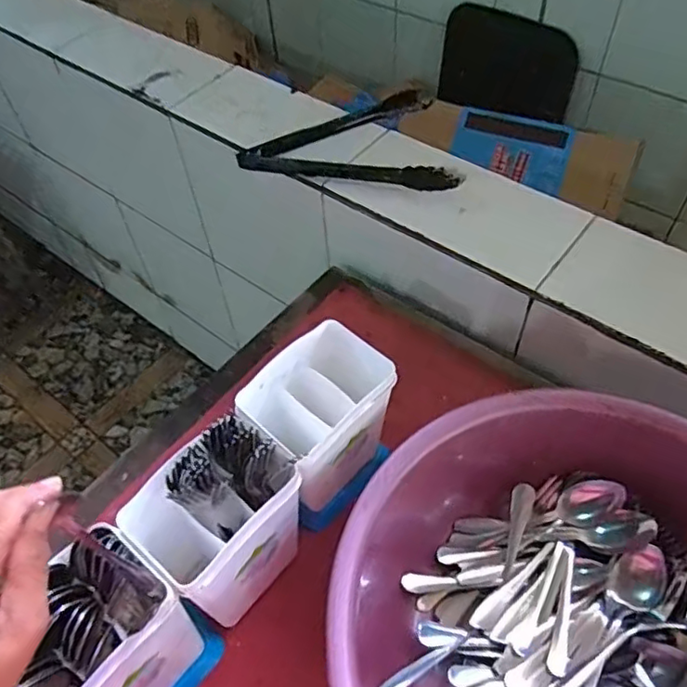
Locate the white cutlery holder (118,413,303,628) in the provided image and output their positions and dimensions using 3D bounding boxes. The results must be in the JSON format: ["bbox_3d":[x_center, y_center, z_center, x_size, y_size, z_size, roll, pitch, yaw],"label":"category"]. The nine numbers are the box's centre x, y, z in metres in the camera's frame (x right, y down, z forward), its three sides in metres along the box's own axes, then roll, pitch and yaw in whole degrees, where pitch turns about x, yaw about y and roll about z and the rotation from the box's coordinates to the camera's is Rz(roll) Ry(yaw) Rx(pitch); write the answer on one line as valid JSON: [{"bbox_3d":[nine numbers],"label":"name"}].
[{"bbox_3d":[-0.099,0.156,0.517,0.087,0.155,0.120,33,62,25],"label":"white cutlery holder"}]

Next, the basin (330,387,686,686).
[{"bbox_3d":[0.193,0.224,0.480,0.380,0.123,0.371,-2,53,2],"label":"basin"}]

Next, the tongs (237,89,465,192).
[{"bbox_3d":[0.028,-0.301,0.829,0.282,0.048,0.248,10,54,11],"label":"tongs"}]

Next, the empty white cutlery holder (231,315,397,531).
[{"bbox_3d":[-0.022,0.079,0.576,0.091,0.149,0.121,36,63,26],"label":"empty white cutlery holder"}]

